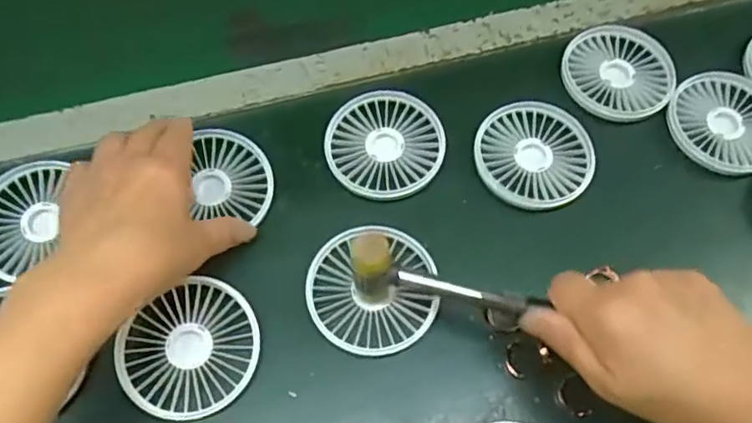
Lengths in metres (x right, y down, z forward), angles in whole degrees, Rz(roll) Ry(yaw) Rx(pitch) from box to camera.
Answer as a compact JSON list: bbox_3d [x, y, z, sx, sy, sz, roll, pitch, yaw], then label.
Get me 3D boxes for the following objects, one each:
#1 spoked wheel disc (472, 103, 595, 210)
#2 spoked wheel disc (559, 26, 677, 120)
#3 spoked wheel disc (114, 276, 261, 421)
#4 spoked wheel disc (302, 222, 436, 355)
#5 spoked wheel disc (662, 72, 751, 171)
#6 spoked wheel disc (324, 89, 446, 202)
[{"bbox_3d":[0.118,-0.044,0.461,0.087,0.008,0.086,0,67,-1],"label":"spoked wheel disc"},{"bbox_3d":[0.192,-0.113,0.490,0.084,0.009,0.084,0,67,-1],"label":"spoked wheel disc"},{"bbox_3d":[-0.119,0.091,0.396,0.087,0.009,0.078,-34,71,-14],"label":"spoked wheel disc"},{"bbox_3d":[-0.001,0.052,0.416,0.086,0.007,0.087,0,67,-1],"label":"spoked wheel disc"},{"bbox_3d":[0.268,-0.068,0.470,0.082,0.011,0.083,0,67,-1],"label":"spoked wheel disc"},{"bbox_3d":[0.007,-0.051,0.461,0.086,0.008,0.088,0,67,-1],"label":"spoked wheel disc"}]

